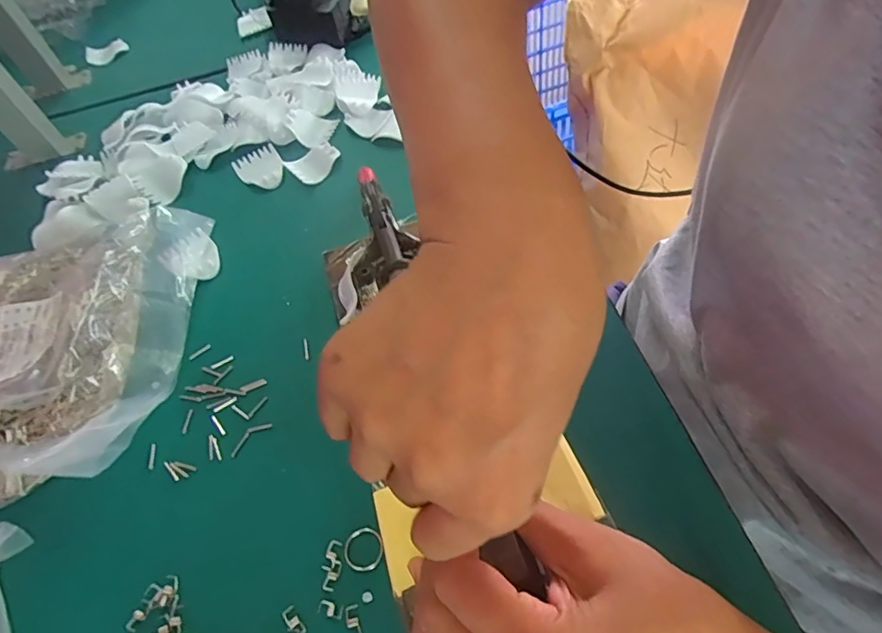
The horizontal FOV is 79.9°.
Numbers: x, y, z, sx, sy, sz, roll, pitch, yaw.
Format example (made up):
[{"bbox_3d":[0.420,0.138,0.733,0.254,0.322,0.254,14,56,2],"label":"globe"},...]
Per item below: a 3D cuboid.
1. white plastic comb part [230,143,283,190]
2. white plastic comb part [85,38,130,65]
[{"bbox_3d":[-0.157,-0.130,0.459,0.039,0.006,0.050,-30,58,-15],"label":"white plastic comb part"},{"bbox_3d":[-0.400,-0.317,0.630,0.049,0.018,0.017,-37,60,-19],"label":"white plastic comb part"}]

